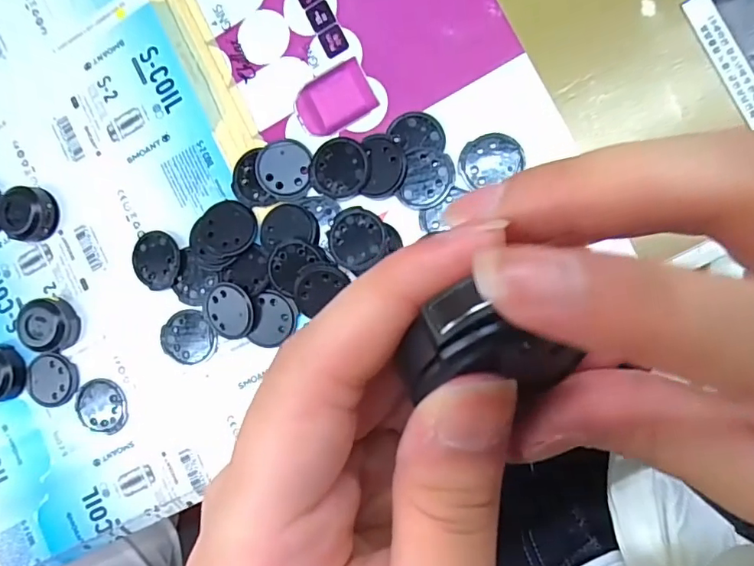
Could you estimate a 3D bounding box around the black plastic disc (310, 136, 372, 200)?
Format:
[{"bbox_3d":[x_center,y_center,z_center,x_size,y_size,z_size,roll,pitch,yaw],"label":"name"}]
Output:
[{"bbox_3d":[-0.018,-0.057,0.259,0.030,0.008,0.031,0,90,10],"label":"black plastic disc"}]

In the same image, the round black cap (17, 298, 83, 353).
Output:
[{"bbox_3d":[-0.180,0.023,0.285,0.034,0.014,0.028,7,91,10],"label":"round black cap"}]

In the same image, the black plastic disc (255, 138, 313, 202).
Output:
[{"bbox_3d":[-0.047,-0.057,0.265,0.029,0.006,0.032,-2,90,10],"label":"black plastic disc"}]

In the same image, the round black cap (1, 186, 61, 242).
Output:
[{"bbox_3d":[-0.192,-0.038,0.288,0.028,0.010,0.027,0,90,10],"label":"round black cap"}]

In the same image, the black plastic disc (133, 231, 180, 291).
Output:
[{"bbox_3d":[-0.116,-0.011,0.276,0.025,0.006,0.031,-16,87,9],"label":"black plastic disc"}]

